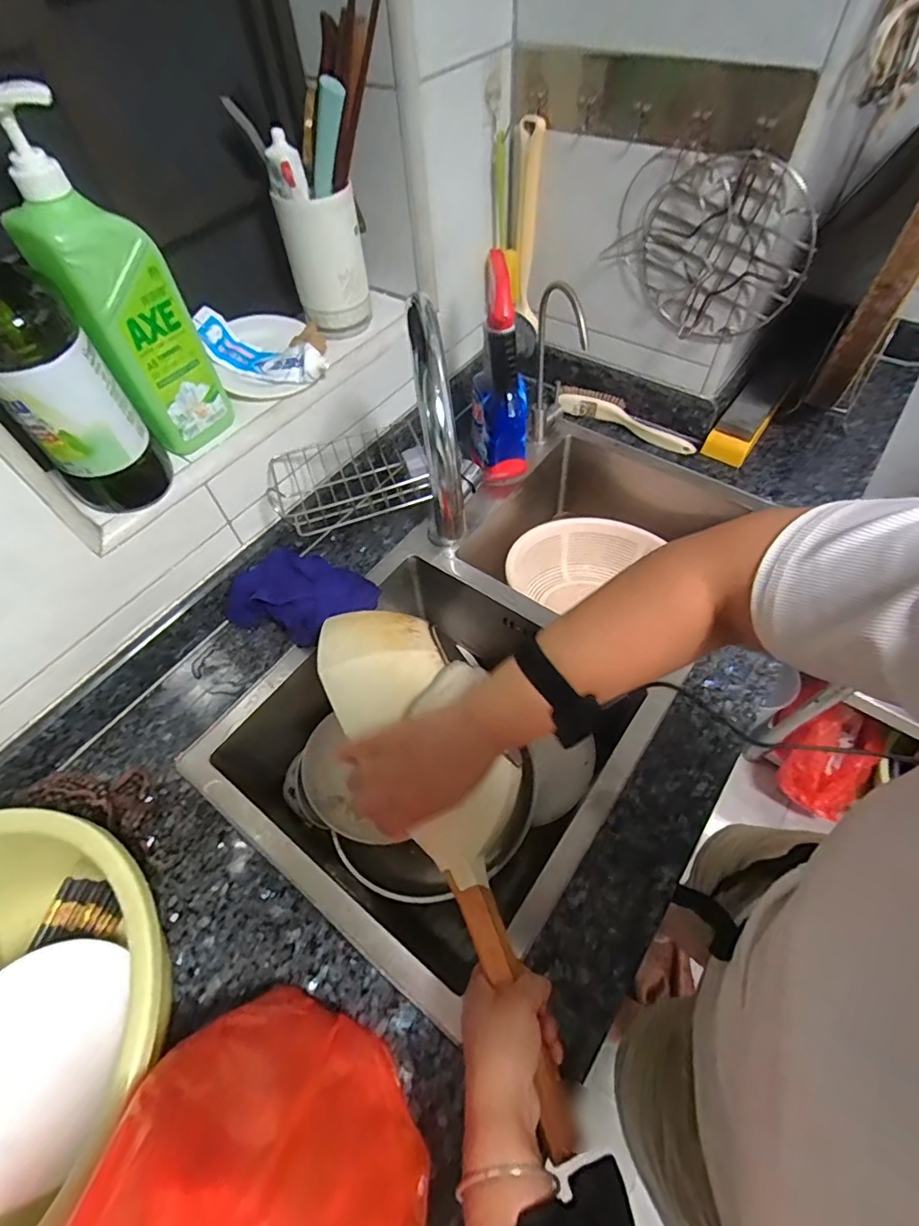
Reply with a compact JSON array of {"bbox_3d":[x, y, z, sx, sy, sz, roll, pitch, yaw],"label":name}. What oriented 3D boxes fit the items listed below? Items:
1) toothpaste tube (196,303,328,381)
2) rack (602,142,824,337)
[{"bbox_3d":[-0.240,-0.323,0.638,0.164,0.055,0.069,16,60,13],"label":"toothpaste tube"},{"bbox_3d":[0.309,-0.455,0.656,0.236,0.189,0.032,30,64,20],"label":"rack"}]

